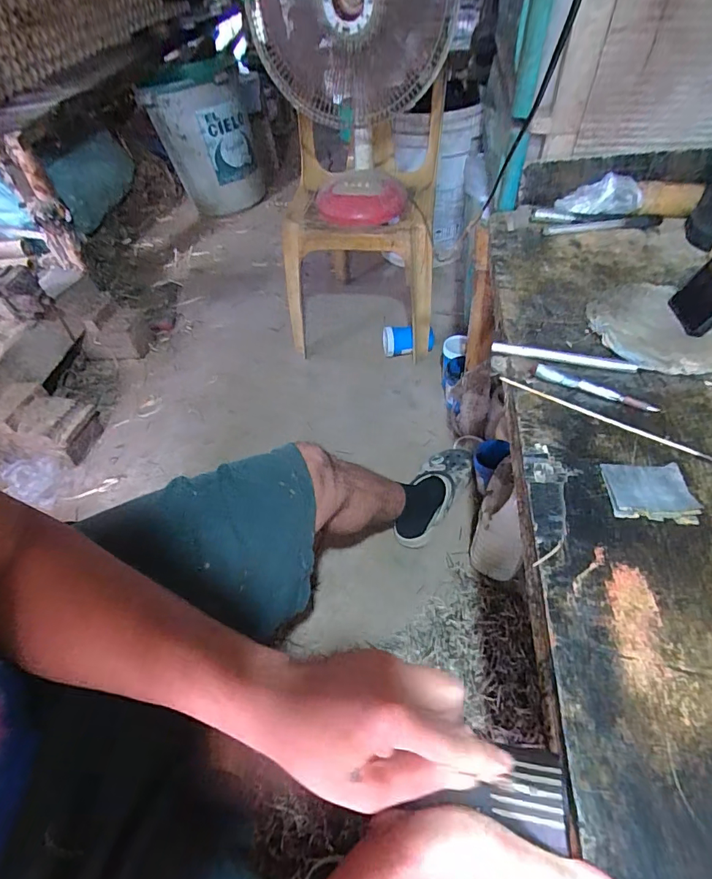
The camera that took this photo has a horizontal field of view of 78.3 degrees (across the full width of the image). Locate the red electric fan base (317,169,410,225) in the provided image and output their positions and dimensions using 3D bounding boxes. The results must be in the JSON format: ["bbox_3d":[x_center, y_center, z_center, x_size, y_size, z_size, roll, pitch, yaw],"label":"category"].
[{"bbox_3d":[0.011,-0.620,1.119,0.232,0.083,0.260,0,50,3],"label":"red electric fan base"}]

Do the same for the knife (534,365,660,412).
[{"bbox_3d":[0.263,-0.058,0.482,0.126,0.015,0.013,20,56,19],"label":"knife"}]

